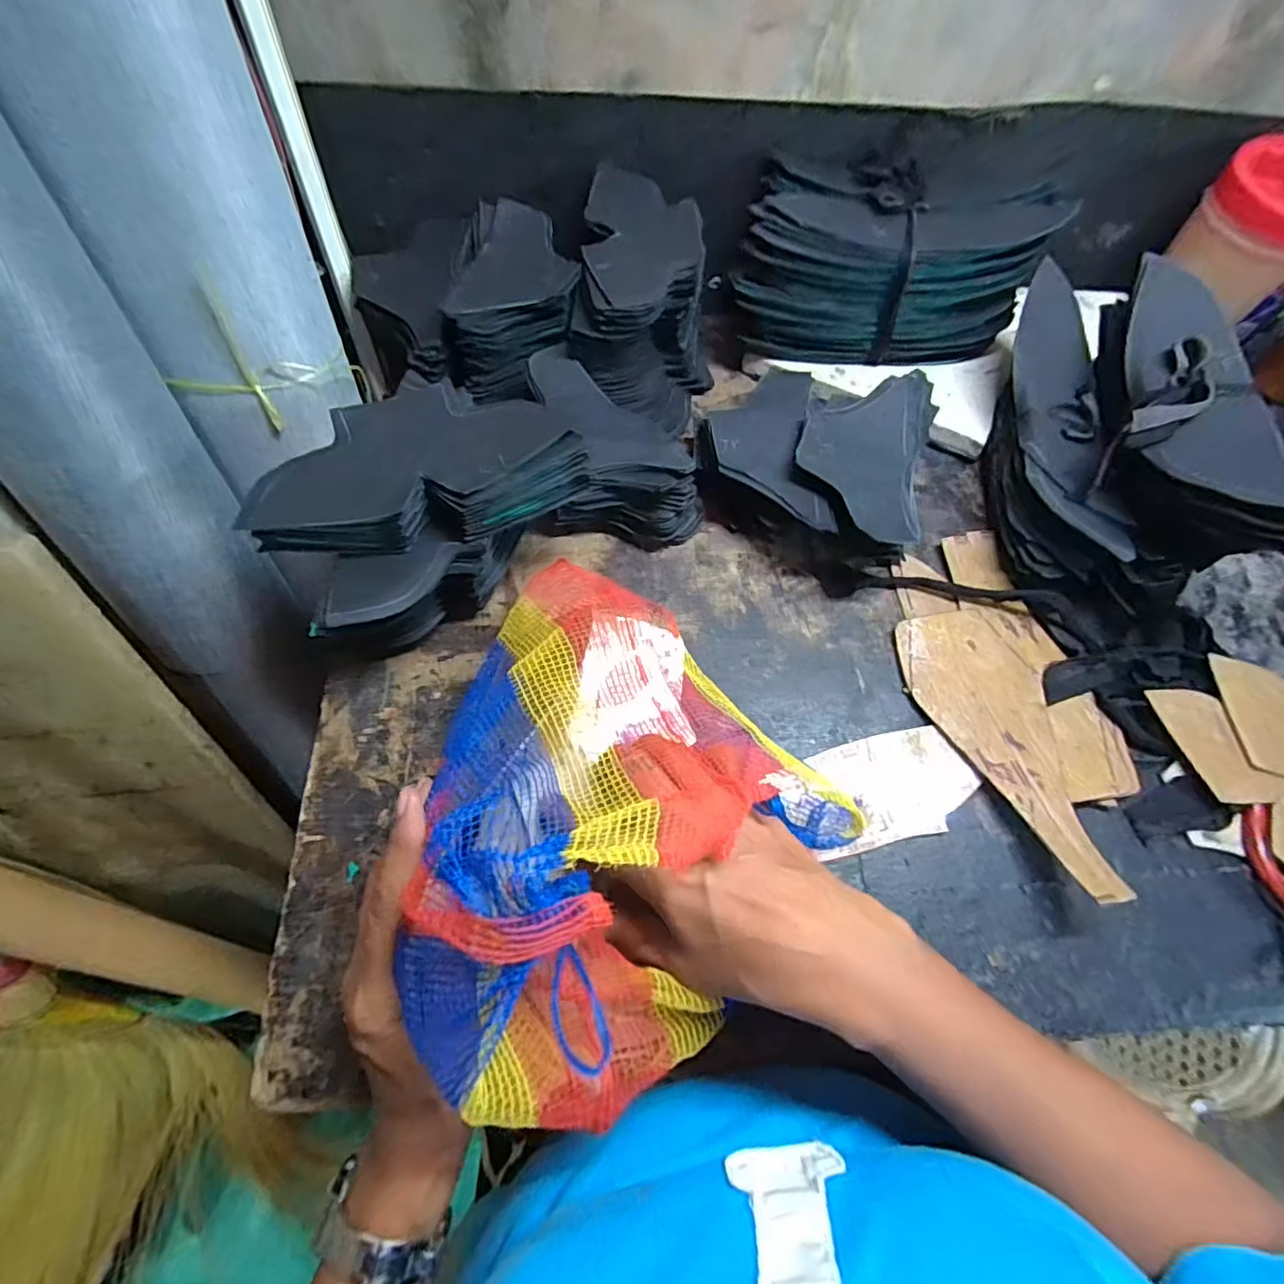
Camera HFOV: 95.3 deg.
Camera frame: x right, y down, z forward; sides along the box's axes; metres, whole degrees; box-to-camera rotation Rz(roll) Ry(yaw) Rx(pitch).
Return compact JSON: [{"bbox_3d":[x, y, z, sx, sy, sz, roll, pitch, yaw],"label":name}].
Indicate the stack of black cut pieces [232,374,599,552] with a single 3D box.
[{"bbox_3d":[-0.140,-0.117,0.372,0.194,0.038,0.116,-16,66,-11],"label":"stack of black cut pieces"}]

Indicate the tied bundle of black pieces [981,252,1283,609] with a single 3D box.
[{"bbox_3d":[0.348,-0.158,0.439,0.121,0.128,0.264,9,64,1],"label":"tied bundle of black pieces"}]

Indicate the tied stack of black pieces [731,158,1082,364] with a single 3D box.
[{"bbox_3d":[0.206,-0.322,0.501,0.243,0.105,0.113,6,64,0],"label":"tied stack of black pieces"}]

